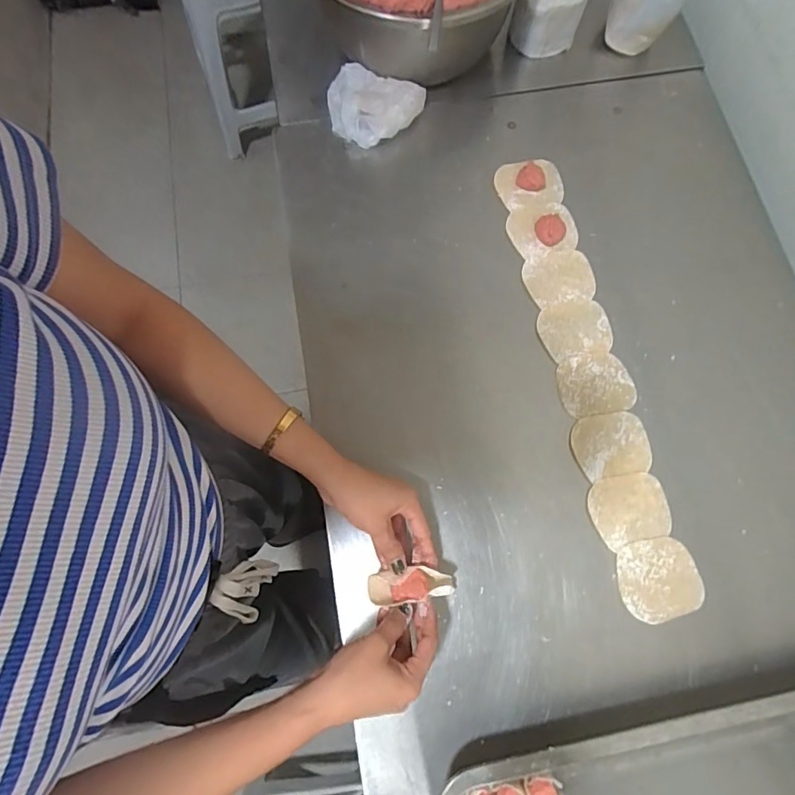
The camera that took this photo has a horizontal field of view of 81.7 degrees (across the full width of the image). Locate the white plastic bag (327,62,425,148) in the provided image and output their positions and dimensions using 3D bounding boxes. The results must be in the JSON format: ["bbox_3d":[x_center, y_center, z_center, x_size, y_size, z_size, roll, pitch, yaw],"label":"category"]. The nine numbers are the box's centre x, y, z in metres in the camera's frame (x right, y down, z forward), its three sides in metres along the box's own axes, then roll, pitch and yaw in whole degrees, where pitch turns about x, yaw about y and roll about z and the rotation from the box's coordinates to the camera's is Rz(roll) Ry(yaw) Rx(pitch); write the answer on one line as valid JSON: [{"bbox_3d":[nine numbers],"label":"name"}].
[{"bbox_3d":[-0.036,-0.374,0.593,0.124,0.041,0.099,22,77,5],"label":"white plastic bag"}]

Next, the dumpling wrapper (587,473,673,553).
[{"bbox_3d":[0.246,0.118,0.487,0.083,0.004,0.068,-17,77,-4],"label":"dumpling wrapper"}]

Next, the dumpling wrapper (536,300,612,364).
[{"bbox_3d":[0.207,-0.080,0.539,0.083,0.004,0.070,-13,76,-3],"label":"dumpling wrapper"}]

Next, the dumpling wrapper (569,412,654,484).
[{"bbox_3d":[0.236,0.052,0.505,0.084,0.004,0.067,-10,76,-3],"label":"dumpling wrapper"}]

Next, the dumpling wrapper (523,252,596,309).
[{"bbox_3d":[0.194,-0.144,0.555,0.082,0.004,0.071,-13,76,-3],"label":"dumpling wrapper"}]

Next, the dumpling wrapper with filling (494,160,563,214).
[{"bbox_3d":[0.169,-0.272,0.587,0.080,0.016,0.069,-14,76,-4],"label":"dumpling wrapper with filling"}]

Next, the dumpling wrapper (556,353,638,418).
[{"bbox_3d":[0.225,-0.015,0.521,0.083,0.004,0.069,-10,76,-3],"label":"dumpling wrapper"}]

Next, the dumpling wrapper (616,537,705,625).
[{"bbox_3d":[0.267,0.185,0.470,0.081,0.004,0.075,0,76,0],"label":"dumpling wrapper"}]

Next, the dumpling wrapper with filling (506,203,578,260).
[{"bbox_3d":[0.181,-0.211,0.566,0.085,0.017,0.070,-14,76,-4],"label":"dumpling wrapper with filling"}]

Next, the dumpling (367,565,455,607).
[{"bbox_3d":[0.013,0.177,0.435,0.080,0.015,0.030,-2,76,-7],"label":"dumpling"}]

